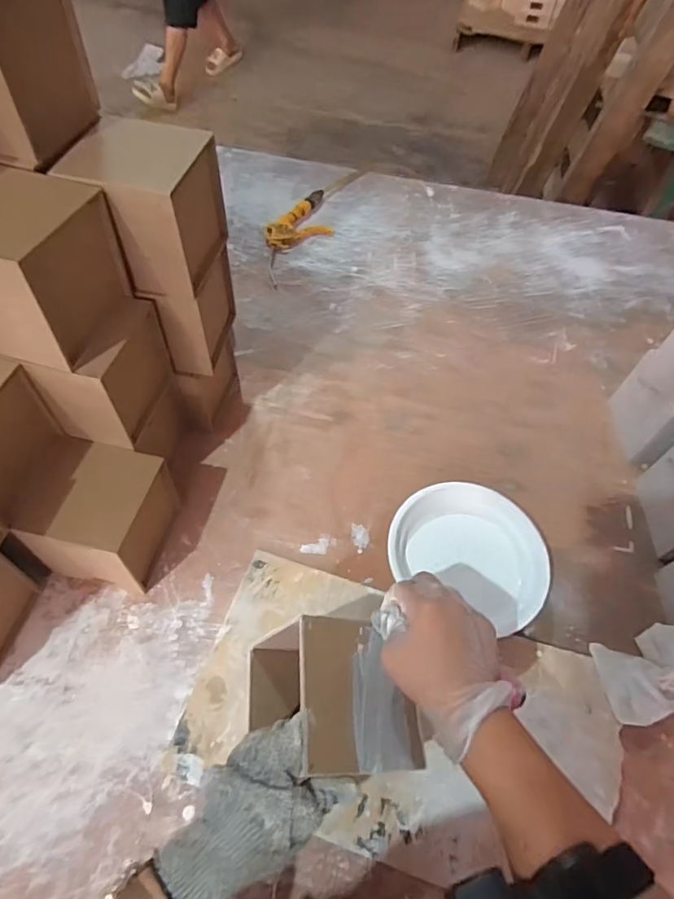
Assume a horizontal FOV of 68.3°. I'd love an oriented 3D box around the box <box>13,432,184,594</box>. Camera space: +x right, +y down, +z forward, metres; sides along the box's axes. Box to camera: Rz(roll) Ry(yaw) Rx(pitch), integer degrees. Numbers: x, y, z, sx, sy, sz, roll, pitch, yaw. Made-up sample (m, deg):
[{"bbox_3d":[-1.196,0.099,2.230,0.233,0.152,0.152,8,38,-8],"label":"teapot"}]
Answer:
[{"bbox_3d":[-0.250,0.069,0.535,0.111,0.119,0.123,12,55,3],"label":"box"}]

